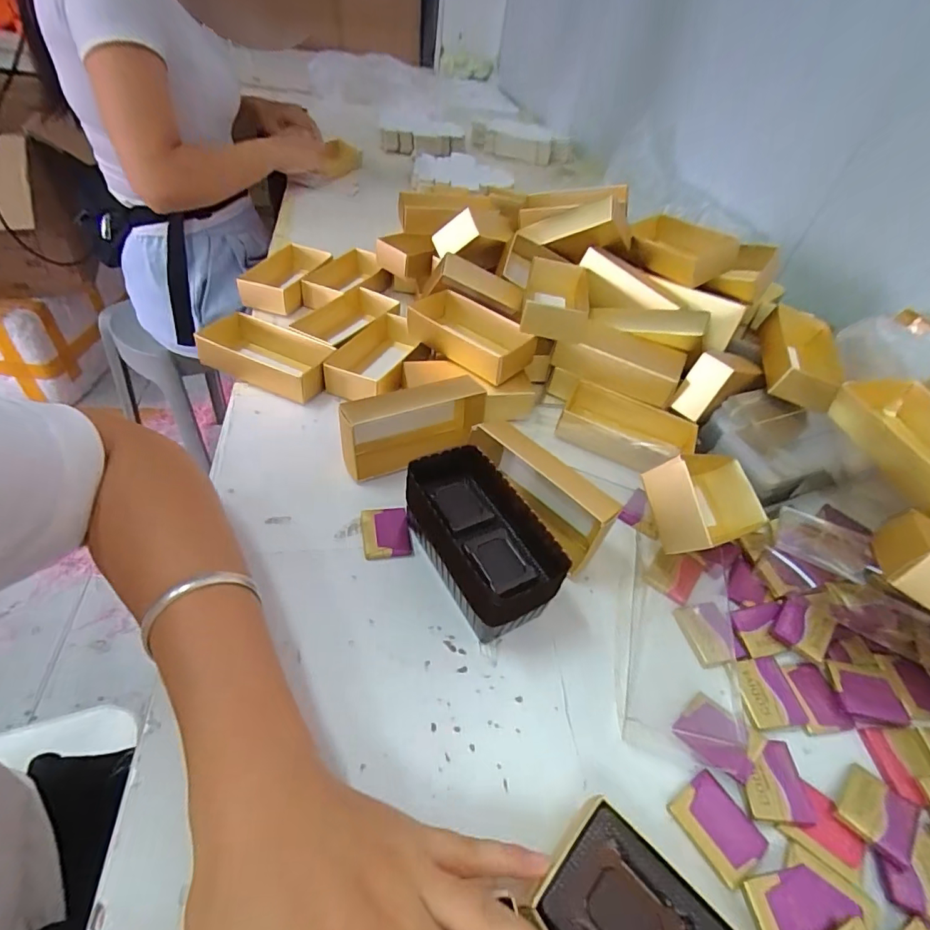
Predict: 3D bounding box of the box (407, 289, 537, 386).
[{"bbox_3d":[0.004,-0.126,0.463,0.068,0.031,0.125,-33,58,-32],"label":"box"}]

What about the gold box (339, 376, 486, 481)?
[{"bbox_3d":[-0.039,-0.032,0.389,0.117,0.058,0.033,-14,49,-23],"label":"gold box"}]

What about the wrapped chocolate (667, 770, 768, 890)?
[{"bbox_3d":[0.128,0.181,0.245,0.032,0.004,0.039,-24,53,-26],"label":"wrapped chocolate"}]

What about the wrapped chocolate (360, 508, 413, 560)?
[{"bbox_3d":[-0.056,0.048,0.347,0.033,0.005,0.041,-6,47,-13],"label":"wrapped chocolate"}]

